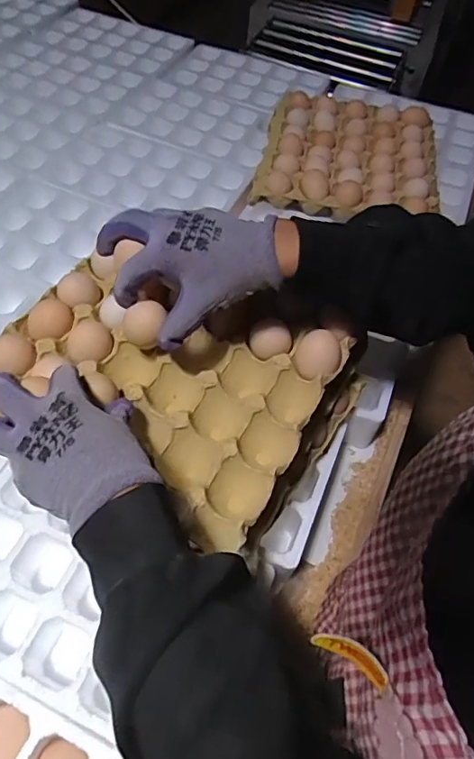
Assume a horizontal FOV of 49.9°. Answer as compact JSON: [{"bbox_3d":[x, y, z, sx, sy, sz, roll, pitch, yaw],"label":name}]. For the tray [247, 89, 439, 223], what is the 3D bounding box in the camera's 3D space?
[{"bbox_3d":[0.183,-0.371,0.837,0.278,0.060,0.305,8,56,4],"label":"tray"}]

